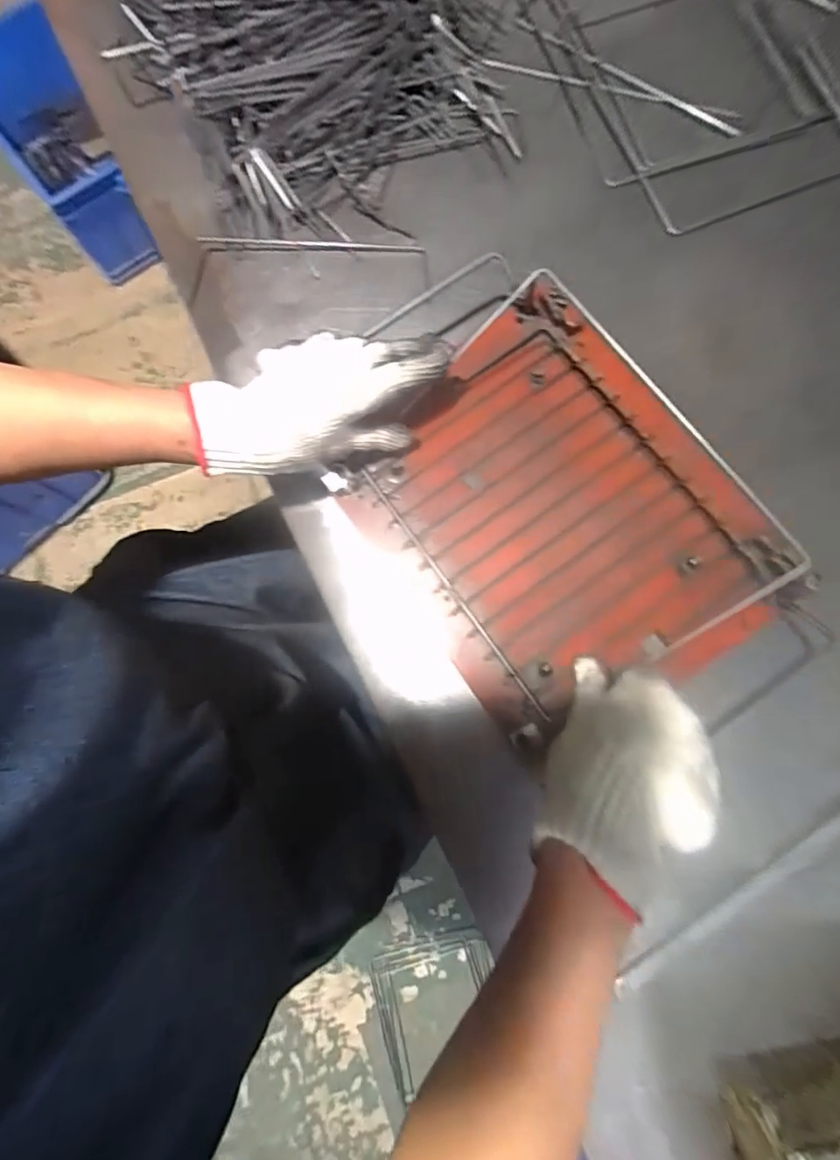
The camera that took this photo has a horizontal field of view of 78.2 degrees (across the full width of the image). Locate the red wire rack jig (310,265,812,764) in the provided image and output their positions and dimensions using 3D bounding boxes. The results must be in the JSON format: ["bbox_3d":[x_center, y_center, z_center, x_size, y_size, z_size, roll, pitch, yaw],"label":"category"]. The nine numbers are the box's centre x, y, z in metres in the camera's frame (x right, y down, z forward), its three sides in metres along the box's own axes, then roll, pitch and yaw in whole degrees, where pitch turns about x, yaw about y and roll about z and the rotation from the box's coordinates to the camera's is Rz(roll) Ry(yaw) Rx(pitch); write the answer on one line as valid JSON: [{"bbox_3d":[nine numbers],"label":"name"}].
[{"bbox_3d":[0.096,-0.050,0.378,0.234,0.023,0.284,-36,80,-5],"label":"red wire rack jig"}]

